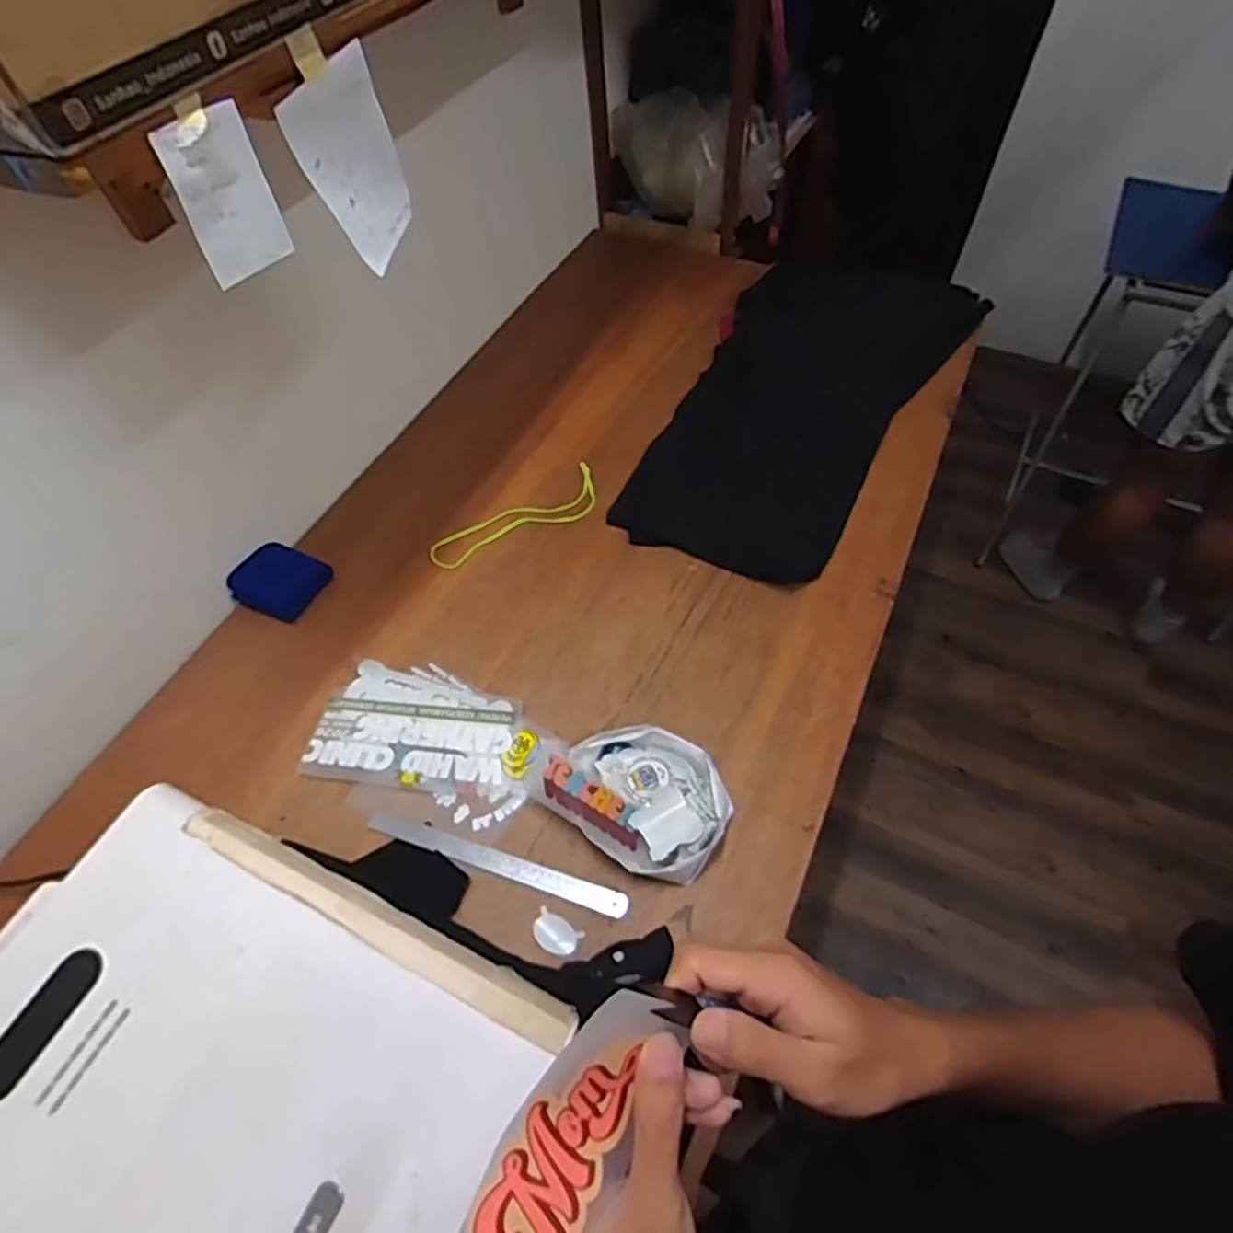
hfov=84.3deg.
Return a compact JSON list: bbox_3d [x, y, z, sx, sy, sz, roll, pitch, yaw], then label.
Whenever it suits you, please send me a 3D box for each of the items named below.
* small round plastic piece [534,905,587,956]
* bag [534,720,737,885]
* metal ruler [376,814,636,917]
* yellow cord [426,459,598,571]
[{"bbox_3d":[-0.070,0.356,0.767,0.056,0.013,0.036,27,62,18],"label":"small round plastic piece"},{"bbox_3d":[0.025,0.215,0.838,0.227,0.047,0.163,30,63,20],"label":"bag"},{"bbox_3d":[-0.145,0.296,0.814,0.327,0.007,0.028,14,59,11],"label":"metal ruler"},{"bbox_3d":[-0.162,-0.160,1.114,0.299,0.007,0.099,-26,60,-13],"label":"yellow cord"}]

